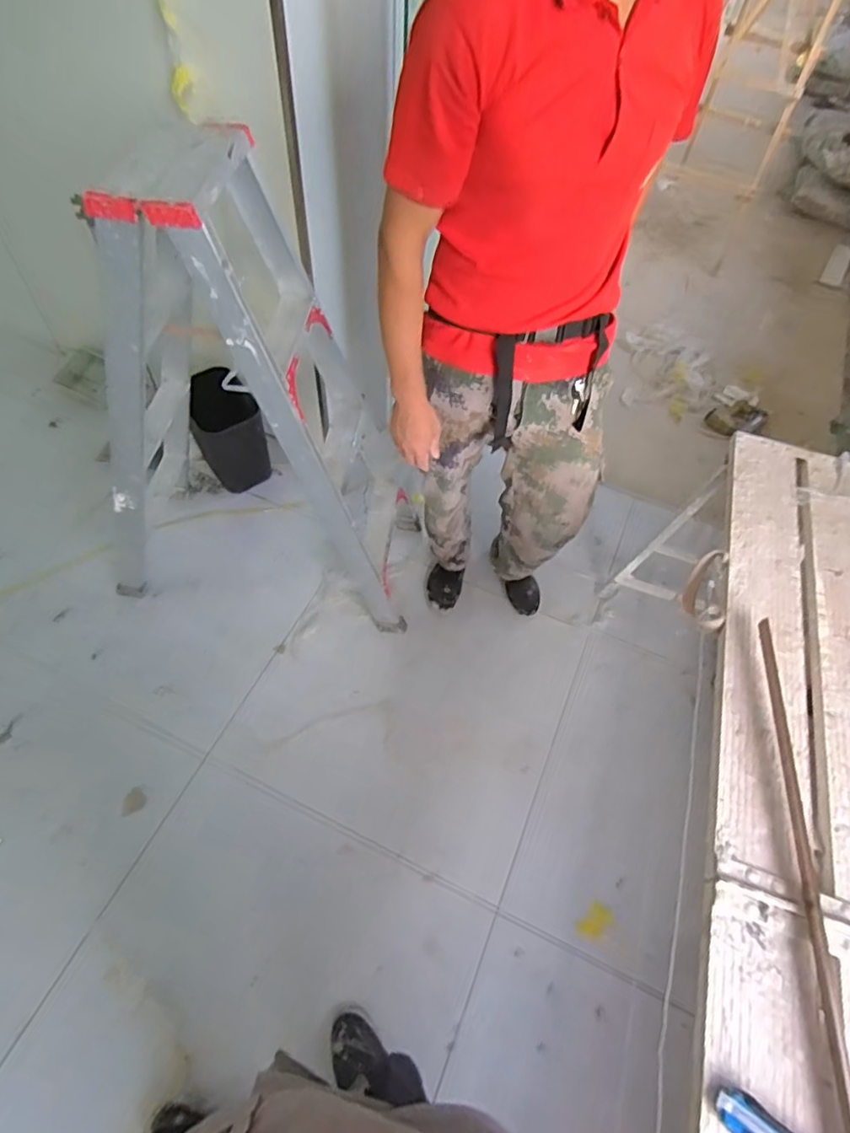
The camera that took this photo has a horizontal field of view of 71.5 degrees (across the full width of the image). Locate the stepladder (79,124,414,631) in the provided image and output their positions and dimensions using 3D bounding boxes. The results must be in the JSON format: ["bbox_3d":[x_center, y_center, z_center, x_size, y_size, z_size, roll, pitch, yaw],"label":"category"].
[{"bbox_3d":[-0.427,-0.372,1.406,0.823,1.073,0.473,9,57,3],"label":"stepladder"}]

